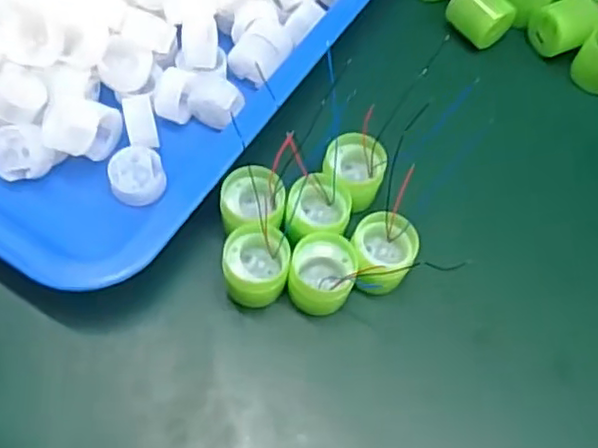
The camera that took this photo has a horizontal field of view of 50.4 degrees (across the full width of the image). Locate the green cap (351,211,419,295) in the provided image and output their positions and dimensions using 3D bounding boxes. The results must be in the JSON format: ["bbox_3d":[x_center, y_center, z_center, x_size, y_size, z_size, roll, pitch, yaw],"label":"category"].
[{"bbox_3d":[0.039,0.014,0.294,0.029,0.025,0.031,2,62,-4],"label":"green cap"}]

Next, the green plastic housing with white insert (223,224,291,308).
[{"bbox_3d":[-0.019,0.020,0.288,0.028,0.027,0.033,7,62,-1],"label":"green plastic housing with white insert"}]

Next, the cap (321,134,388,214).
[{"bbox_3d":[0.027,-0.027,0.310,0.029,0.024,0.028,2,62,-4],"label":"cap"}]

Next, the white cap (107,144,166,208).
[{"bbox_3d":[-0.078,-0.023,0.309,0.025,0.012,0.029,-13,64,-11],"label":"white cap"}]

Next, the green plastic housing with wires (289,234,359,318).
[{"bbox_3d":[0.011,0.023,0.291,0.029,0.022,0.032,8,62,-1],"label":"green plastic housing with wires"}]

